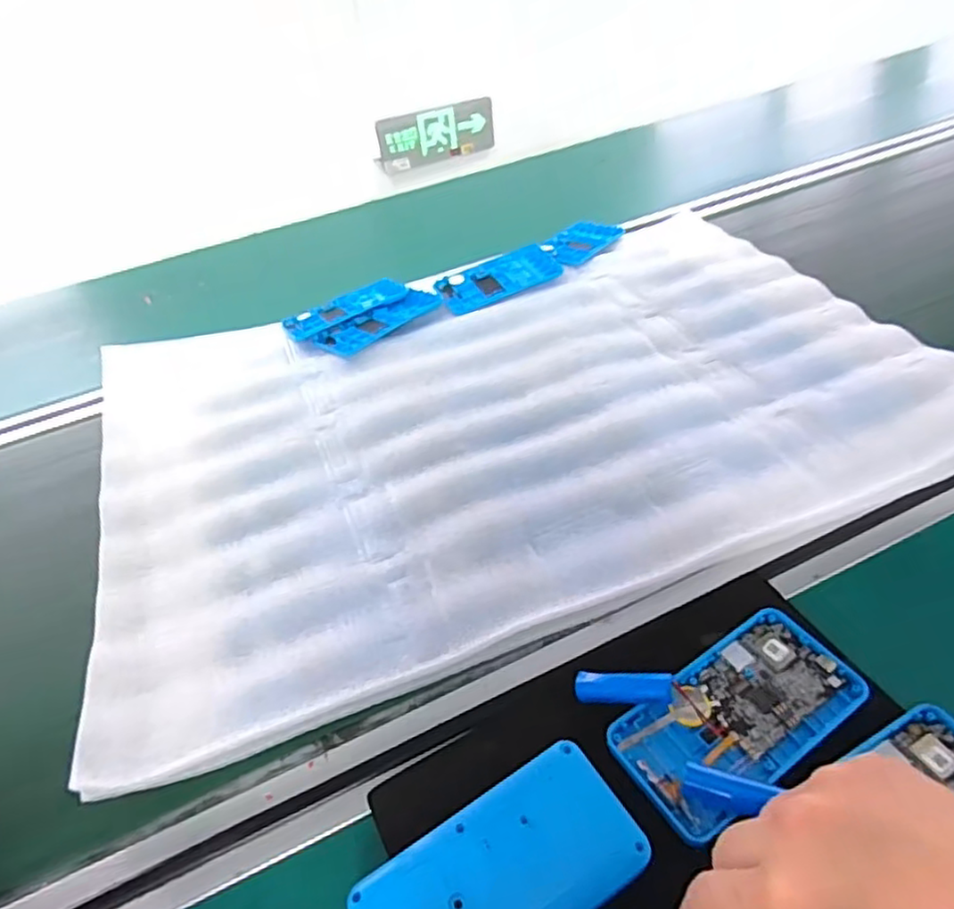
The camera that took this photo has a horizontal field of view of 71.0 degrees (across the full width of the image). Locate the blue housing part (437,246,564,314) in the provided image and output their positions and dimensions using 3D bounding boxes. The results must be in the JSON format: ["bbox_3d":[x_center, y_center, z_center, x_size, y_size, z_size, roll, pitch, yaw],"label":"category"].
[{"bbox_3d":[0.021,-0.175,0.655,0.122,0.006,0.057,-23,49,-14],"label":"blue housing part"}]

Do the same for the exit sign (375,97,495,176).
[{"bbox_3d":[-0.104,-0.843,1.766,0.322,0.127,0.029,-19,44,-13],"label":"exit sign"}]

